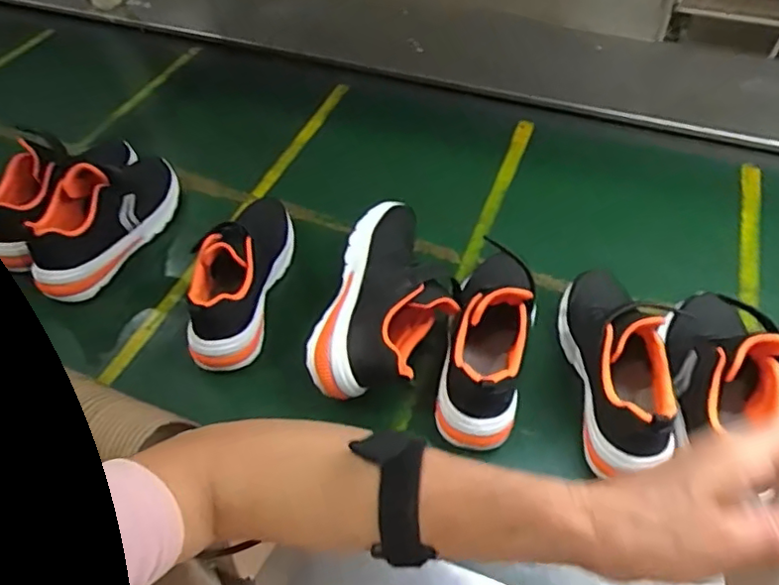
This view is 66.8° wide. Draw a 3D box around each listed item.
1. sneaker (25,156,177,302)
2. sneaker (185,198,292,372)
[{"bbox_3d":[-0.380,-0.114,0.784,0.086,0.111,0.247,16,53,14],"label":"sneaker"},{"bbox_3d":[-0.179,-0.033,0.722,0.081,0.108,0.240,4,51,4],"label":"sneaker"}]

